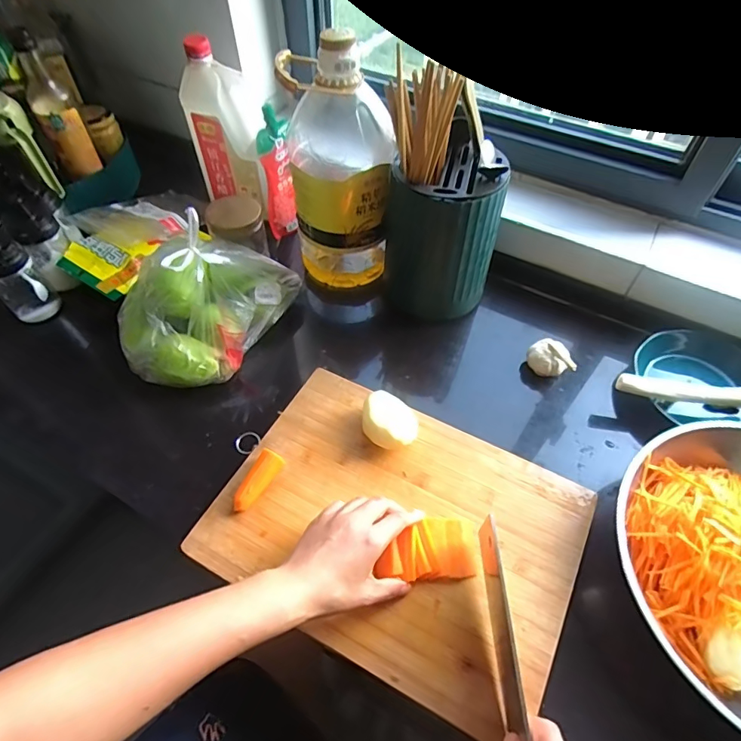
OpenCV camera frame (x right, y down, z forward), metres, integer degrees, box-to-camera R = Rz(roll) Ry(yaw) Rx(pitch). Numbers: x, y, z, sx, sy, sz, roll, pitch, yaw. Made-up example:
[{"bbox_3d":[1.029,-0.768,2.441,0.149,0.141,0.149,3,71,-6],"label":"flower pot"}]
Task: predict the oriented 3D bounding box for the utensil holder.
[{"bbox_3d":[0.096,-0.186,0.645,0.151,0.192,0.130,5,54,3],"label":"utensil holder"}]

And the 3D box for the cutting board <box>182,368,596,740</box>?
[{"bbox_3d":[0.029,0.159,0.505,0.367,0.024,0.269,24,57,16],"label":"cutting board"}]

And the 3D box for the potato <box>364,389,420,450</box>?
[{"bbox_3d":[0.021,0.062,0.560,0.057,0.038,0.073,-18,56,-13],"label":"potato"}]

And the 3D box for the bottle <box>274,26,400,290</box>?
[{"bbox_3d":[-0.041,-0.269,0.647,0.131,0.308,0.120,-7,54,-5],"label":"bottle"}]

